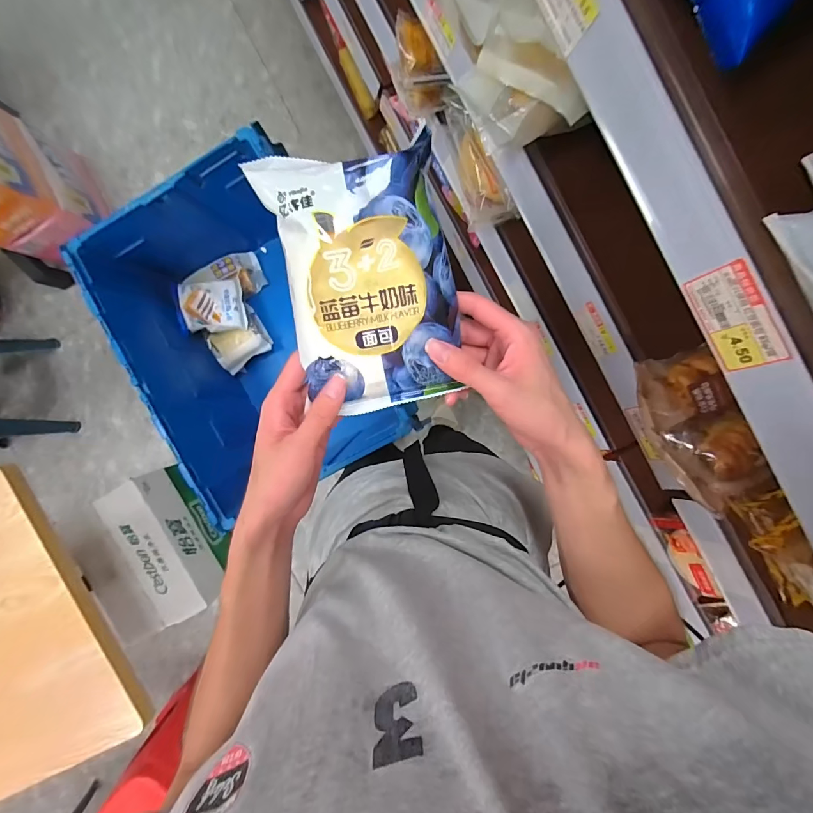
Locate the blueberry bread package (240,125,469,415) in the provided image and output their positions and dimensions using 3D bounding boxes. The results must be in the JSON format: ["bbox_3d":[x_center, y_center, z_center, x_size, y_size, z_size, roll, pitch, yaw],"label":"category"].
[{"bbox_3d":[-0.027,-0.088,0.293,0.118,0.048,0.177,-13,110,-3],"label":"blueberry bread package"}]

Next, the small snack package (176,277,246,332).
[{"bbox_3d":[-0.429,-0.224,0.881,0.125,0.020,0.111,-13,90,-24],"label":"small snack package"}]

